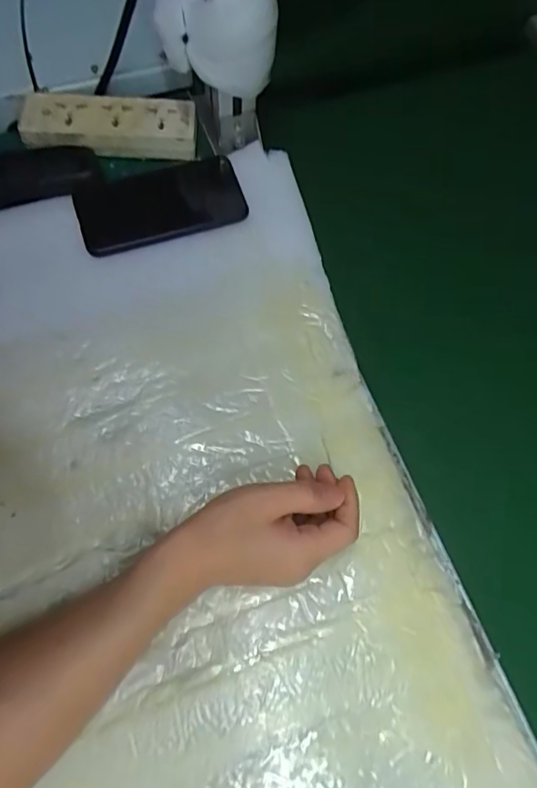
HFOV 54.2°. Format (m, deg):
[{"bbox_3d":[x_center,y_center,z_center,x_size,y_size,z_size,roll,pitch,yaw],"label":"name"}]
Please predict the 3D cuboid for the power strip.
[{"bbox_3d":[-0.160,-0.273,0.533,0.170,0.025,0.059,1,71,-1],"label":"power strip"}]

